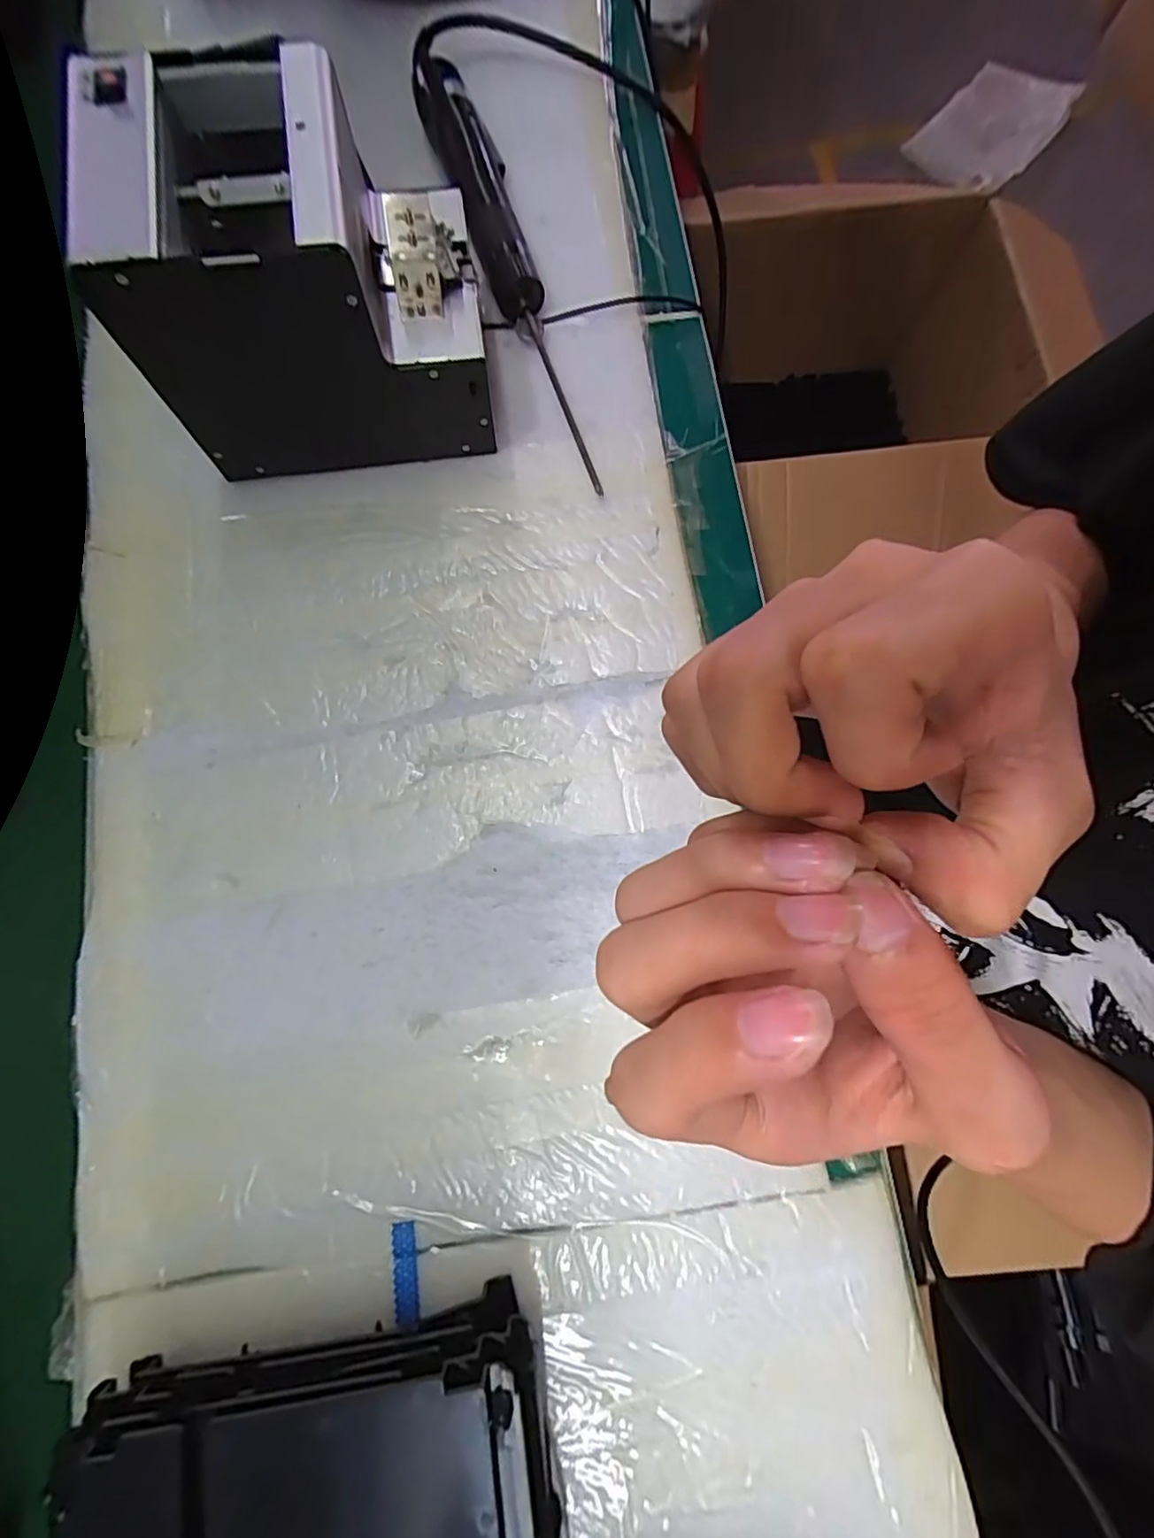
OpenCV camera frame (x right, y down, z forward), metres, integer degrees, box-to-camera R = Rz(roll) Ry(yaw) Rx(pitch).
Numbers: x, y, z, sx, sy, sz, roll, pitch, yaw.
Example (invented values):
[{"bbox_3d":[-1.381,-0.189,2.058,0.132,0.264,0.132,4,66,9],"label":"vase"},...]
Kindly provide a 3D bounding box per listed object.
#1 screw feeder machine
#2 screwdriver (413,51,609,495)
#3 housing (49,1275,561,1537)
[{"bbox_3d":[-0.148,-0.273,0.341,0.171,0.140,0.127,-12,79,-4],"label":"screw feeder machine"},{"bbox_3d":[-0.046,-0.355,0.417,0.043,0.040,0.362,-19,79,-5],"label":"screwdriver"},{"bbox_3d":[-0.110,0.325,0.258,0.192,0.071,0.125,-8,78,-1],"label":"housing"}]

